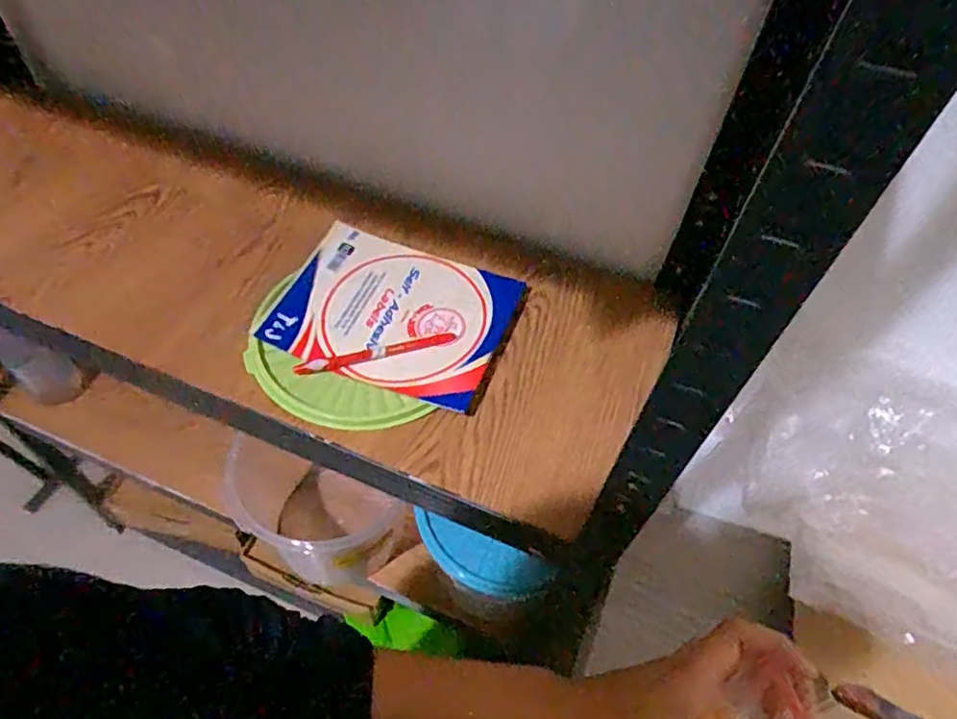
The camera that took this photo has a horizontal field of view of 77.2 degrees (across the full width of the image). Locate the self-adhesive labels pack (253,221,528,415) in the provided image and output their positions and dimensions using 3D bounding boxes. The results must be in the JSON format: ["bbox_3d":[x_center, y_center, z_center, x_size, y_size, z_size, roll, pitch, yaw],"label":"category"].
[{"bbox_3d":[-0.079,-0.049,0.586,0.219,0.016,0.169,19,54,9],"label":"self-adhesive labels pack"}]

